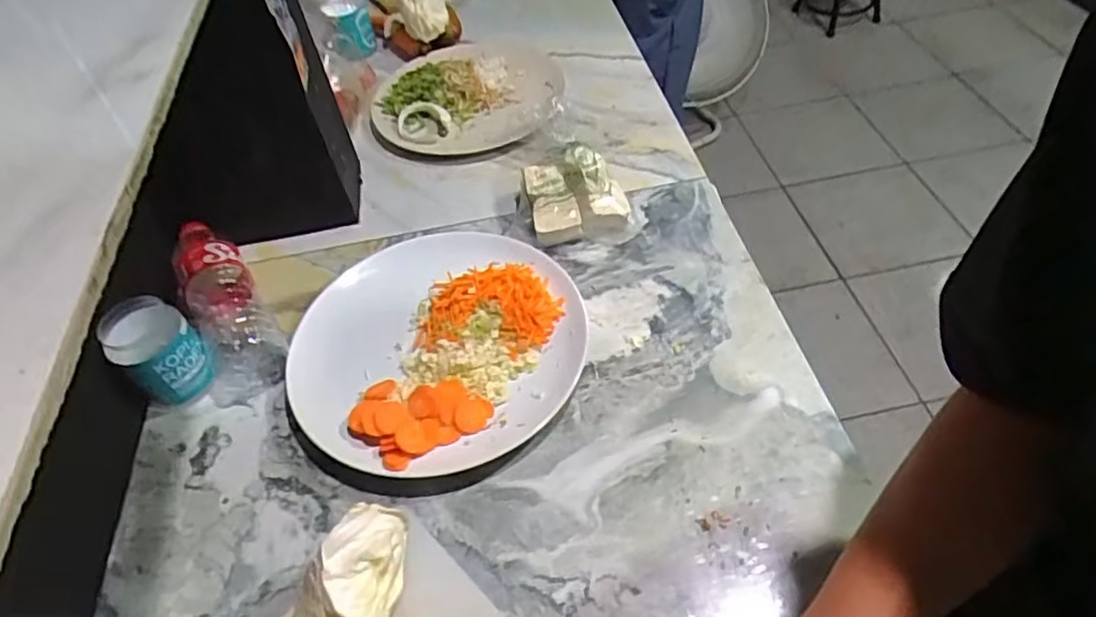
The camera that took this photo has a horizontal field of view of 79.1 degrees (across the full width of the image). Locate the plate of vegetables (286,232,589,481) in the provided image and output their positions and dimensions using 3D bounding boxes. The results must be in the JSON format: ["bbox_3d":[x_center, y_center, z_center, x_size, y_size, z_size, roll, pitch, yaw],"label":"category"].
[{"bbox_3d":[-0.099,0.032,0.604,0.243,0.037,0.259,-3,50,4],"label":"plate of vegetables"}]

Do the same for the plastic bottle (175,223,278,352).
[{"bbox_3d":[-0.317,-0.011,0.642,0.065,0.062,0.188,-29,53,-18],"label":"plastic bottle"}]

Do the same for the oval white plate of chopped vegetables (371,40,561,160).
[{"bbox_3d":[-0.103,-0.276,0.846,0.233,0.037,0.207,-2,50,5],"label":"oval white plate of chopped vegetables"}]

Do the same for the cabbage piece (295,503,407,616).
[{"bbox_3d":[-0.127,0.182,0.457,0.064,0.072,0.085,10,52,14],"label":"cabbage piece"}]

